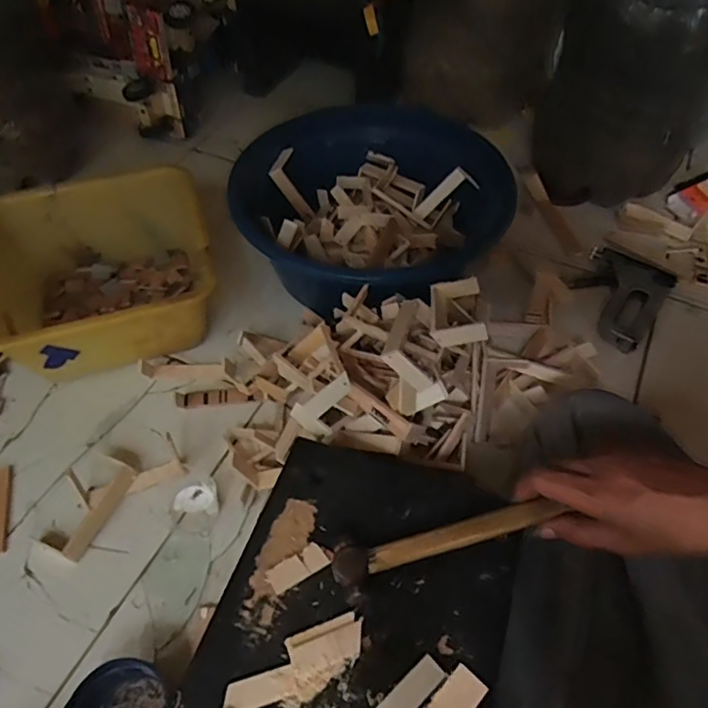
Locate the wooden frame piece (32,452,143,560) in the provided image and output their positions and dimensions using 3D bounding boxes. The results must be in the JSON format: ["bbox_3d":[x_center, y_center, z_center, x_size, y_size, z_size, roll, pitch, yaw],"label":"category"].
[{"bbox_3d":[-0.279,0.153,0.605,0.061,0.020,0.113,21,54,16],"label":"wooden frame piece"}]

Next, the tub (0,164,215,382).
[{"bbox_3d":[-0.315,-0.099,0.737,0.257,0.130,0.249,-14,53,-11],"label":"tub"}]

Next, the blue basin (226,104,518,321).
[{"bbox_3d":[-0.001,-0.195,0.784,0.327,0.160,0.322,0,51,0],"label":"blue basin"}]

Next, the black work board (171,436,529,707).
[{"bbox_3d":[-0.001,0.195,0.413,0.198,0.028,0.283,16,53,12],"label":"black work board"}]

